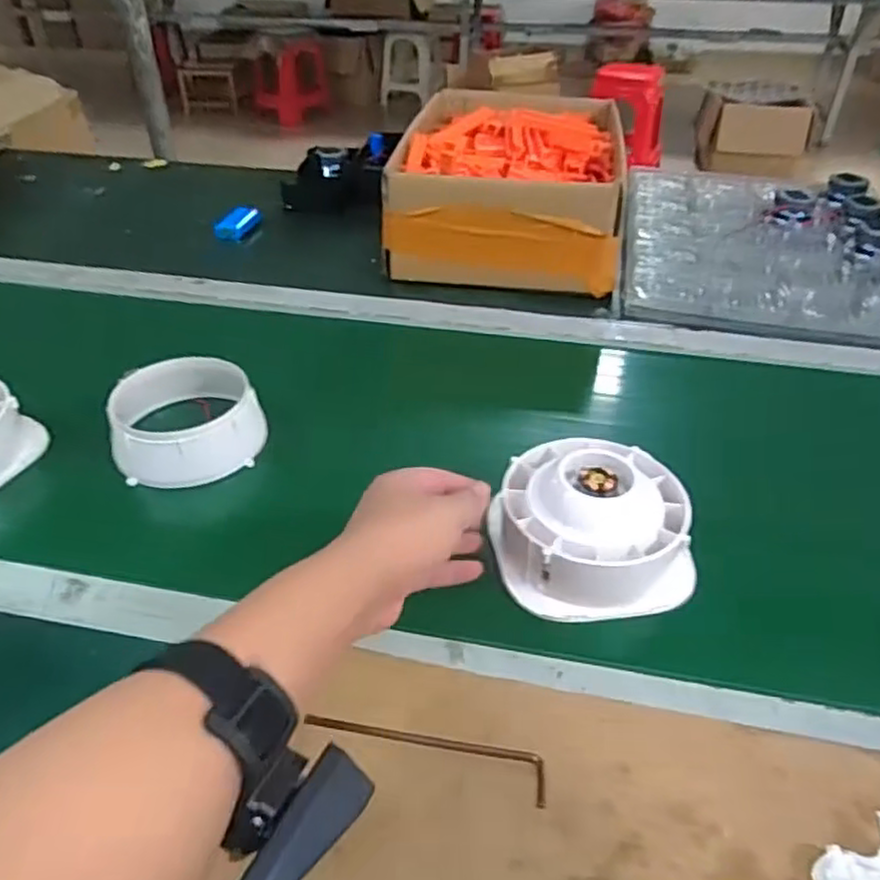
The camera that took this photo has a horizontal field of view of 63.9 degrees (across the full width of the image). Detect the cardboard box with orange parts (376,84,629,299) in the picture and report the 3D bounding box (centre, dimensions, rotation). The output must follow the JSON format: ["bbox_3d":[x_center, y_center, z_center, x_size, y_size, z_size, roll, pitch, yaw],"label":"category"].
[{"bbox_3d":[0.090,-0.330,0.903,0.259,0.120,0.347,6,40,7],"label":"cardboard box with orange parts"}]

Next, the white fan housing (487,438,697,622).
[{"bbox_3d":[0.107,0.049,0.503,0.133,0.057,0.137,-5,40,-7],"label":"white fan housing"}]

